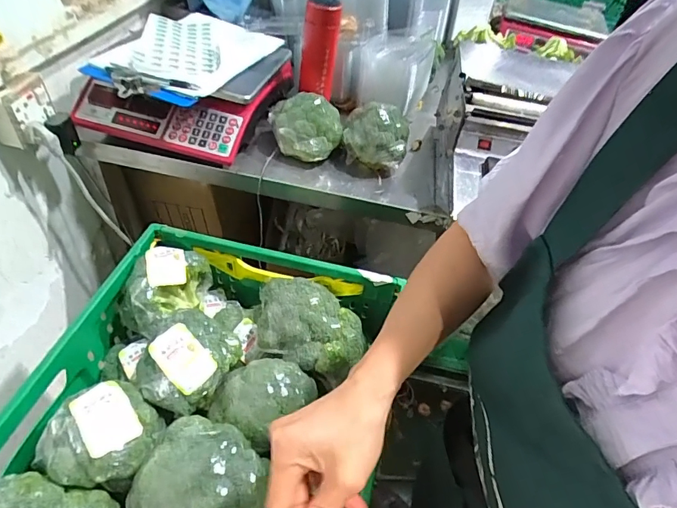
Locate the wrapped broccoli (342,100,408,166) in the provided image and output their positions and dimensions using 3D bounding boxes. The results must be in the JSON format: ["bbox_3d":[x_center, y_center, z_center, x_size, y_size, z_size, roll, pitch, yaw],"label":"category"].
[{"bbox_3d":[0.064,-0.205,0.766,0.113,0.109,0.095,11,46,5],"label":"wrapped broccoli"}]

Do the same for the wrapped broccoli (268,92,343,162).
[{"bbox_3d":[-0.057,-0.228,0.754,0.126,0.088,0.099,2,46,-4],"label":"wrapped broccoli"}]

